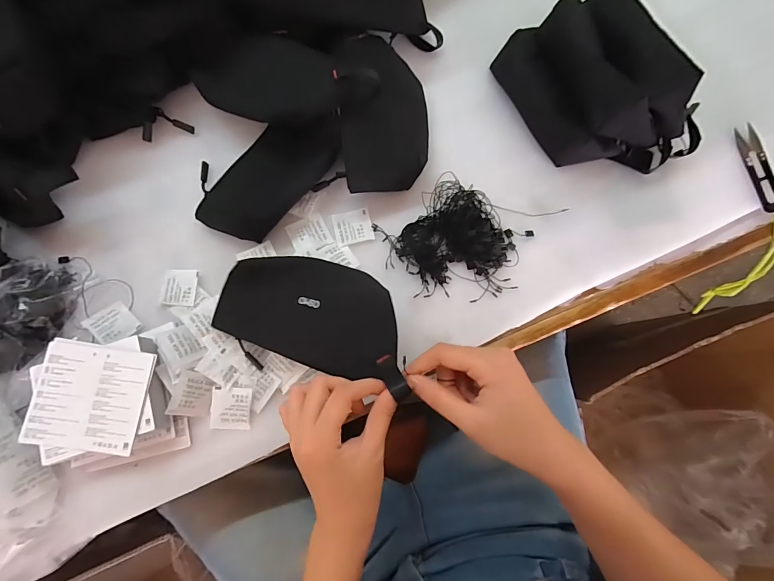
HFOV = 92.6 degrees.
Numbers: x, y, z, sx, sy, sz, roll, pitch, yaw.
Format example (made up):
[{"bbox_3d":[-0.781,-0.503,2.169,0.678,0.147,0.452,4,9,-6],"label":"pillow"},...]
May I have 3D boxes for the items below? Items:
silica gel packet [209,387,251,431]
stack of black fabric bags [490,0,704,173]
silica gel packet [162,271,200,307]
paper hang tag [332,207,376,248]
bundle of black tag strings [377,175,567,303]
[{"bbox_3d":[-0.156,0.118,0.369,0.040,0.008,0.040,3,79,0],"label":"silica gel packet"},{"bbox_3d":[0.230,-0.223,0.406,0.141,0.085,0.206,-28,81,-6],"label":"stack of black fabric bags"},{"bbox_3d":[-0.221,-0.003,0.394,0.037,0.005,0.039,2,79,-1],"label":"silica gel packet"},{"bbox_3d":[-0.038,-0.071,0.412,0.041,0.004,0.039,-14,80,-4],"label":"paper hang tag"},{"bbox_3d":[0.076,-0.056,0.398,0.150,0.032,0.122,18,79,2],"label":"bundle of black tag strings"}]

